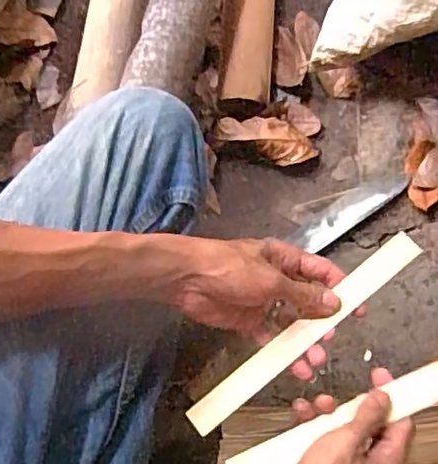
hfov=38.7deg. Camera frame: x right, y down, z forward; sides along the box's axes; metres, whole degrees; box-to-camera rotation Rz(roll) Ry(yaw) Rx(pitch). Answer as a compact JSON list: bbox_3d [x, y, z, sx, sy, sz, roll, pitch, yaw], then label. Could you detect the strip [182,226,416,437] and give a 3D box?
[{"bbox_3d":[0.069,0.080,0.499,0.226,0.006,0.025,-39,76,-6],"label":"strip"}]

